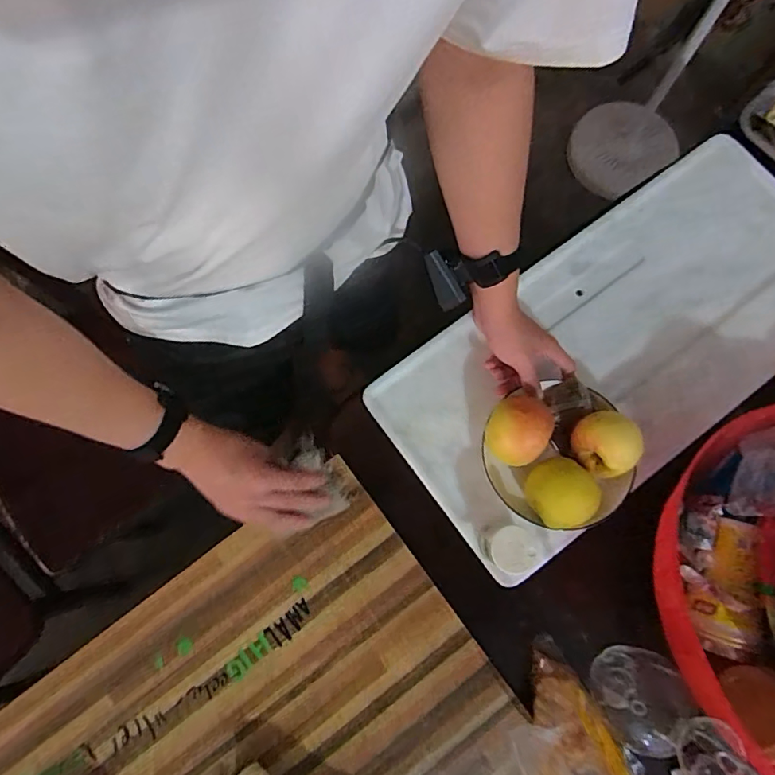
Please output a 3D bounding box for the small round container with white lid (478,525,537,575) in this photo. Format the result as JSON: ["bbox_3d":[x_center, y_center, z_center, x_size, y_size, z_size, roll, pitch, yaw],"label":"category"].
[{"bbox_3d":[0.128,0.173,0.538,0.048,0.070,0.045,1,77,-3],"label":"small round container with white lid"}]

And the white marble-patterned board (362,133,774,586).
[{"bbox_3d":[0.305,-0.065,0.635,0.638,0.023,0.285,-36,79,-6],"label":"white marble-patterned board"}]

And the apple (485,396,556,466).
[{"bbox_3d":[0.146,0.050,0.559,0.067,0.059,0.077,18,77,1],"label":"apple"}]

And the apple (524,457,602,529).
[{"bbox_3d":[0.193,0.114,0.544,0.065,0.056,0.072,-20,79,-7],"label":"apple"}]

